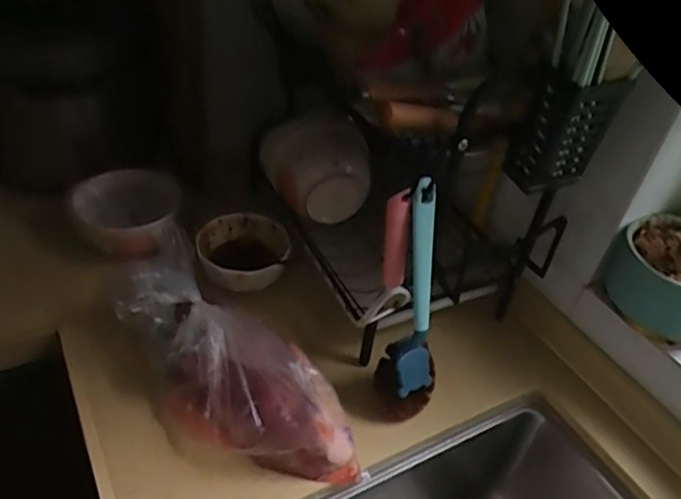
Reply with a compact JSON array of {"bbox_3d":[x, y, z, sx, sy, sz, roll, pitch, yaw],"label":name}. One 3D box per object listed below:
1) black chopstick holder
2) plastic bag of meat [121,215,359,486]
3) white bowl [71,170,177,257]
[{"bbox_3d":[0.226,-0.124,0.588,0.073,0.122,0.054,-13,46,-21],"label":"black chopstick holder"},{"bbox_3d":[-0.127,0.125,0.655,0.357,0.093,0.167,33,48,25],"label":"plastic bag of meat"},{"bbox_3d":[-0.307,-0.053,0.845,0.134,0.060,0.145,4,43,-4],"label":"white bowl"}]

